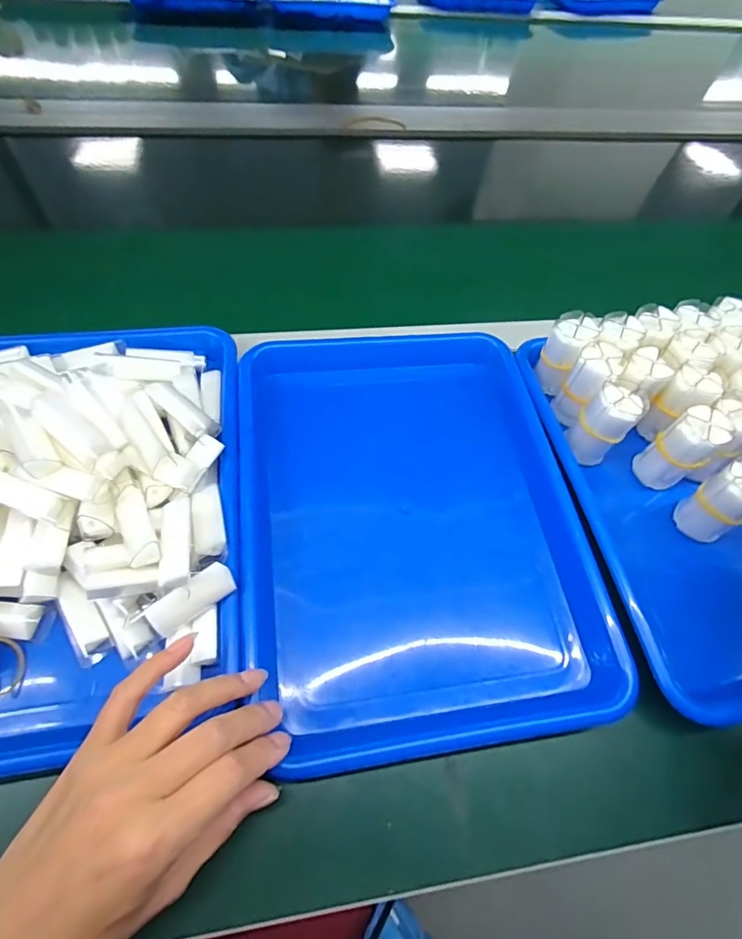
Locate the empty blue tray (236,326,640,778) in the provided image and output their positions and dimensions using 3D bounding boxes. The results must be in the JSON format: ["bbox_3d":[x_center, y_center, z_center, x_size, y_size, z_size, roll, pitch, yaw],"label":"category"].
[{"bbox_3d":[0.028,0.028,0.384,0.252,0.050,0.343,-5,60,-7],"label":"empty blue tray"}]

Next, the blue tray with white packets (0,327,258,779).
[{"bbox_3d":[-0.218,0.020,0.329,0.239,0.071,0.315,-7,60,-9],"label":"blue tray with white packets"}]

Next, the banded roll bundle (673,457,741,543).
[{"bbox_3d":[0.267,0.025,0.360,0.035,0.071,0.037,-26,65,-18],"label":"banded roll bundle"}]

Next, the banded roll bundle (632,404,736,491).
[{"bbox_3d":[0.251,-0.015,0.385,0.034,0.071,0.035,-22,64,-17],"label":"banded roll bundle"}]

